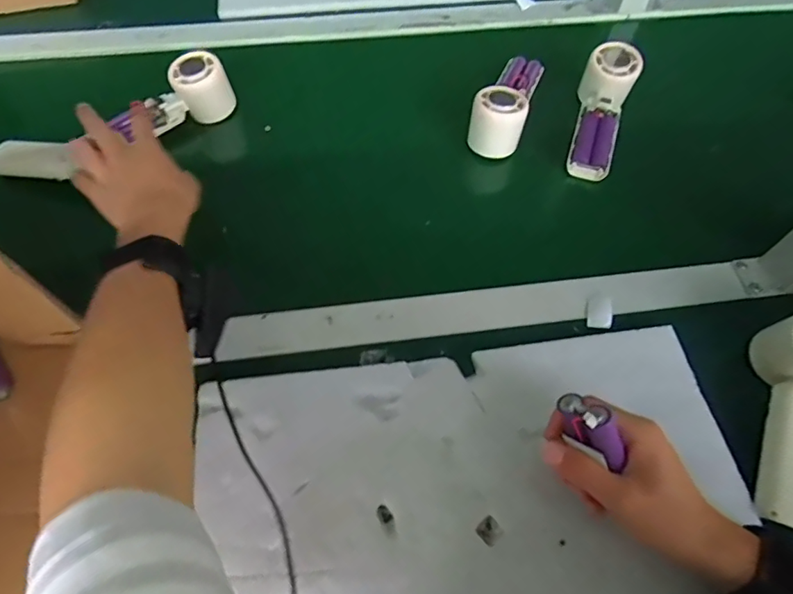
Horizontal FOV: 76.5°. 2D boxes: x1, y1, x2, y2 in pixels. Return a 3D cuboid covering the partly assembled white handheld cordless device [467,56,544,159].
[{"bbox_3d":[0.125,-0.230,0.565,0.055,0.057,0.150,18,61,9],"label":"partly assembled white handheld cordless device"}]

